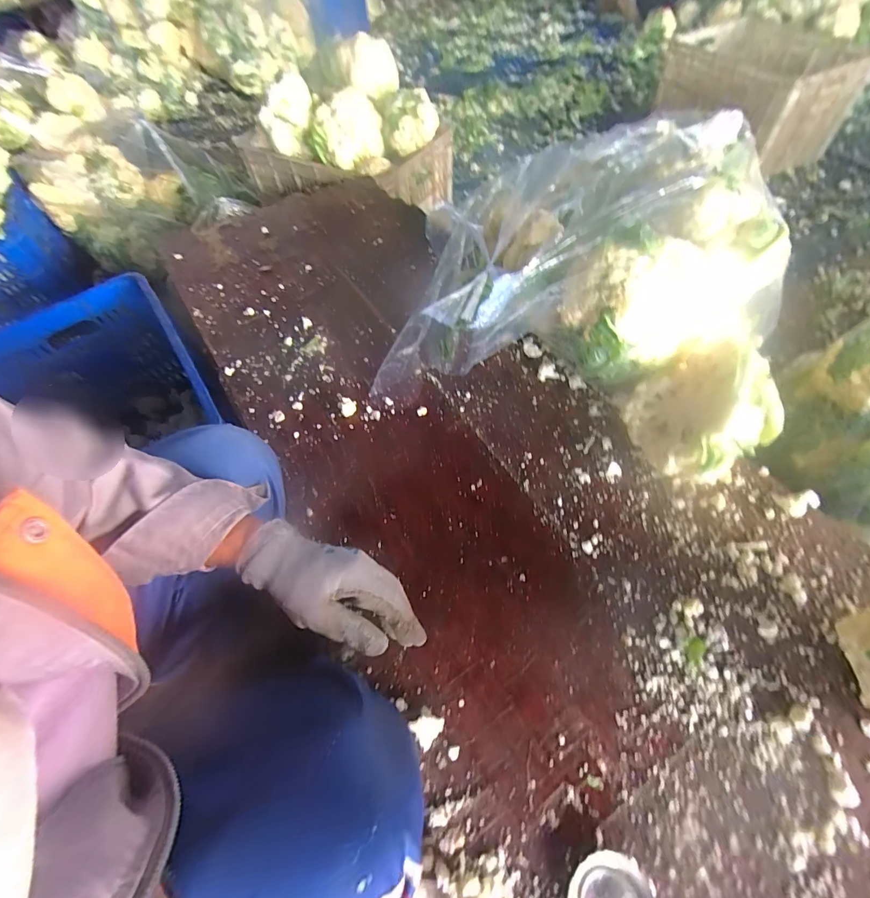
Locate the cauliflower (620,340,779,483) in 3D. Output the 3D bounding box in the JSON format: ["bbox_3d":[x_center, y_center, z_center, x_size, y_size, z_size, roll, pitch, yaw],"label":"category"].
[{"bbox_3d":[0.298,-0.040,0.466,0.110,0.131,0.132,-20,59,-9],"label":"cauliflower"}]

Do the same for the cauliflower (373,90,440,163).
[{"bbox_3d":[-0.069,-0.828,1.020,0.138,0.144,0.136,-12,58,-4],"label":"cauliflower"}]

